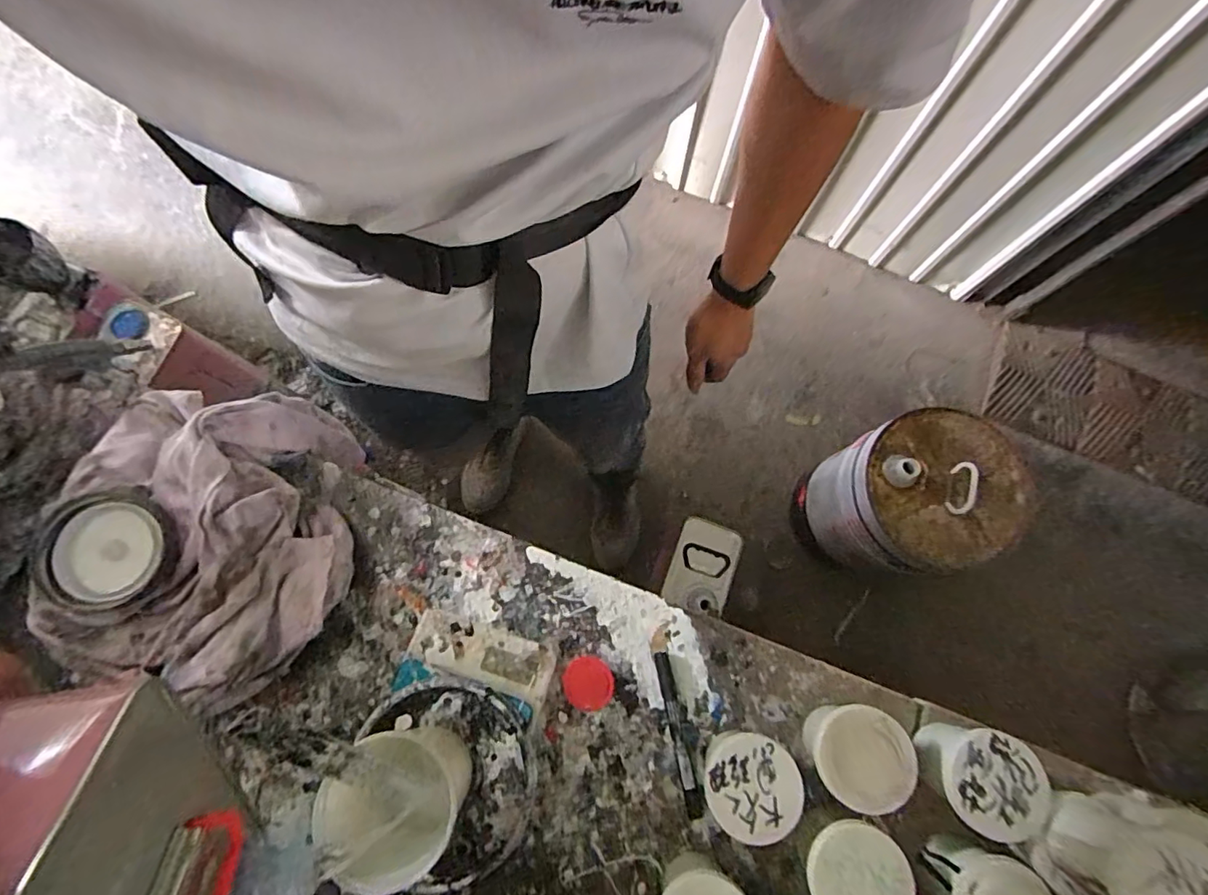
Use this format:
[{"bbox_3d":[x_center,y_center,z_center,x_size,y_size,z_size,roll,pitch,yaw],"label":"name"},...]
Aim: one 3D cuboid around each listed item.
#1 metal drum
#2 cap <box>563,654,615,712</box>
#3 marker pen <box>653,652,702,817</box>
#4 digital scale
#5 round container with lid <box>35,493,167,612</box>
[{"bbox_3d":[0.574,0.104,1.079,0.287,0.366,0.265,-22,78,-6],"label":"metal drum"},{"bbox_3d":[-0.015,0.214,0.491,0.045,0.014,0.045,0,77,-1],"label":"cap"},{"bbox_3d":[0.065,0.253,0.480,0.013,0.018,0.132,-11,77,-3],"label":"marker pen"},{"bbox_3d":[-0.130,0.255,0.465,0.152,0.048,0.196,12,77,2],"label":"digital scale"},{"bbox_3d":[-0.437,0.091,0.471,0.093,0.022,0.089,0,77,-1],"label":"round container with lid"}]

